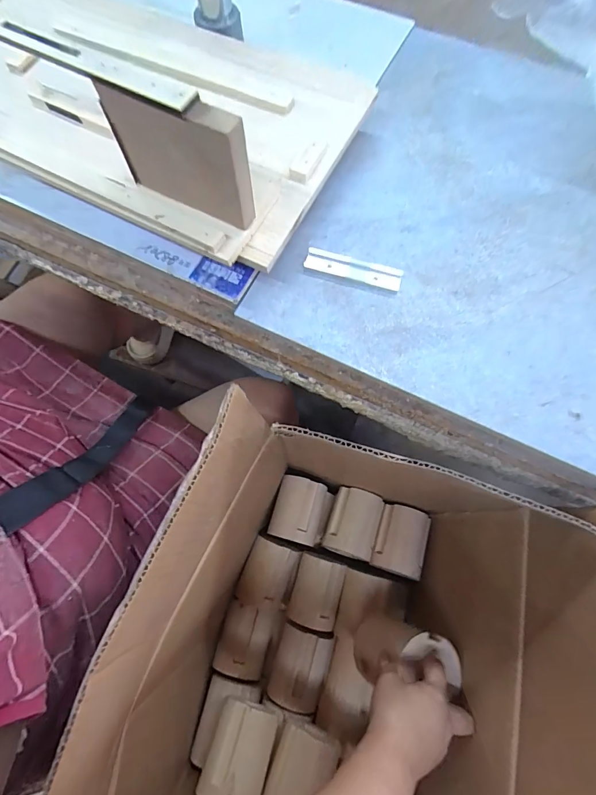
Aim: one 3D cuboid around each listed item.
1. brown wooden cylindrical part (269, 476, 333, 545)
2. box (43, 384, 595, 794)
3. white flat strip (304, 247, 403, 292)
[{"bbox_3d":[0.009,0.196,0.667,0.094,0.075,0.103,17,73,6],"label":"brown wooden cylindrical part"},{"bbox_3d":[0.026,0.291,0.416,0.312,0.449,0.431,17,73,6],"label":"box"},{"bbox_3d":[0.046,-0.106,0.317,0.079,0.004,0.021,16,73,5],"label":"white flat strip"}]

